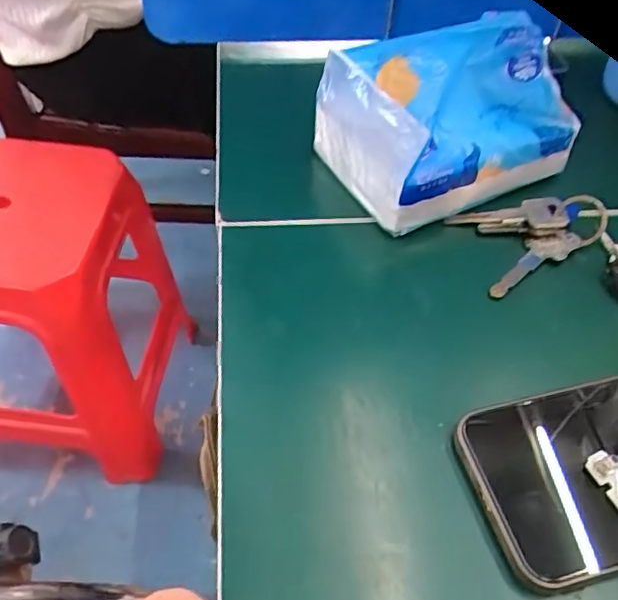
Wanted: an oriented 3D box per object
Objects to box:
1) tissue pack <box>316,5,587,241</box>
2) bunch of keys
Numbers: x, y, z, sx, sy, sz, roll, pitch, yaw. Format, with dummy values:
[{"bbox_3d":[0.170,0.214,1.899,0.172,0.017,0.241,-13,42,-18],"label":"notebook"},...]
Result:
[{"bbox_3d":[0.083,-0.117,0.365,0.131,0.080,0.095,-22,55,-21],"label":"tissue pack"},{"bbox_3d":[0.135,-0.040,0.352,0.088,0.021,0.060,-13,52,-14],"label":"bunch of keys"}]

